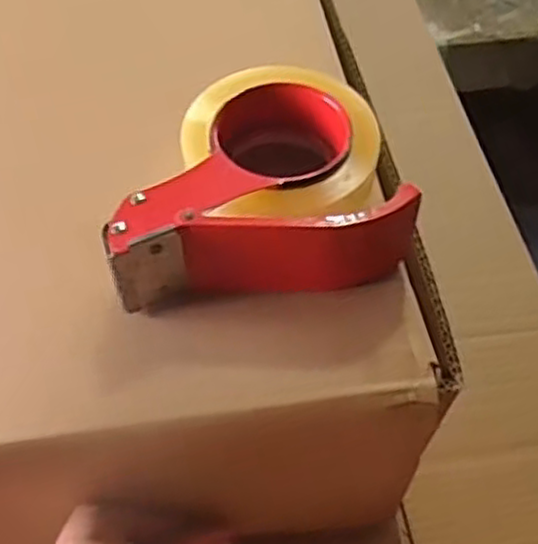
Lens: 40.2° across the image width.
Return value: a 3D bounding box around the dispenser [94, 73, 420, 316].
[{"bbox_3d":[-0.009,-0.050,0.422,0.168,0.059,0.128,-7,56,-7],"label":"dispenser"}]

